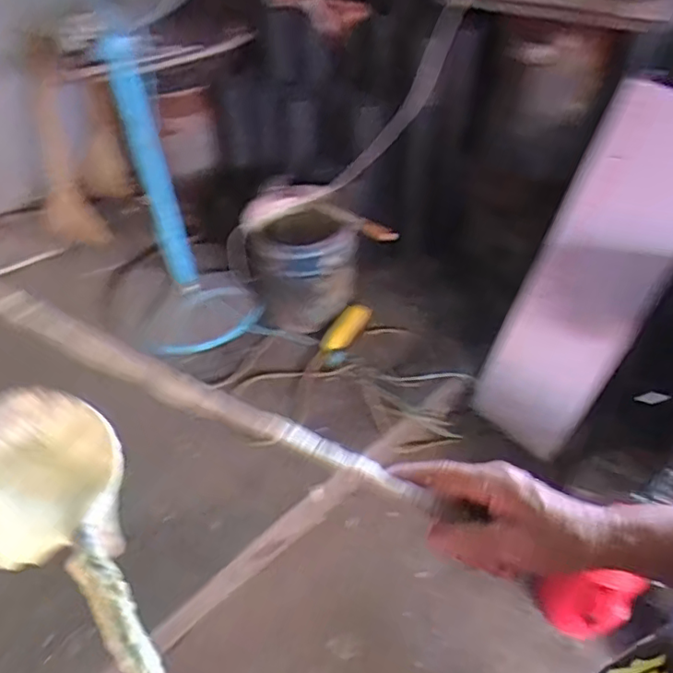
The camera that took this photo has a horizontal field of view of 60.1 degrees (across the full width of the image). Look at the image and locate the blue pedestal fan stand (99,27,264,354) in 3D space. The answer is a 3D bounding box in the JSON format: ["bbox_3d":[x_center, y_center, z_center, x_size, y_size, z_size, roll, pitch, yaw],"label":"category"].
[{"bbox_3d":[-0.439,-0.334,1.564,0.337,0.834,0.260,-16,48,-9],"label":"blue pedestal fan stand"}]

